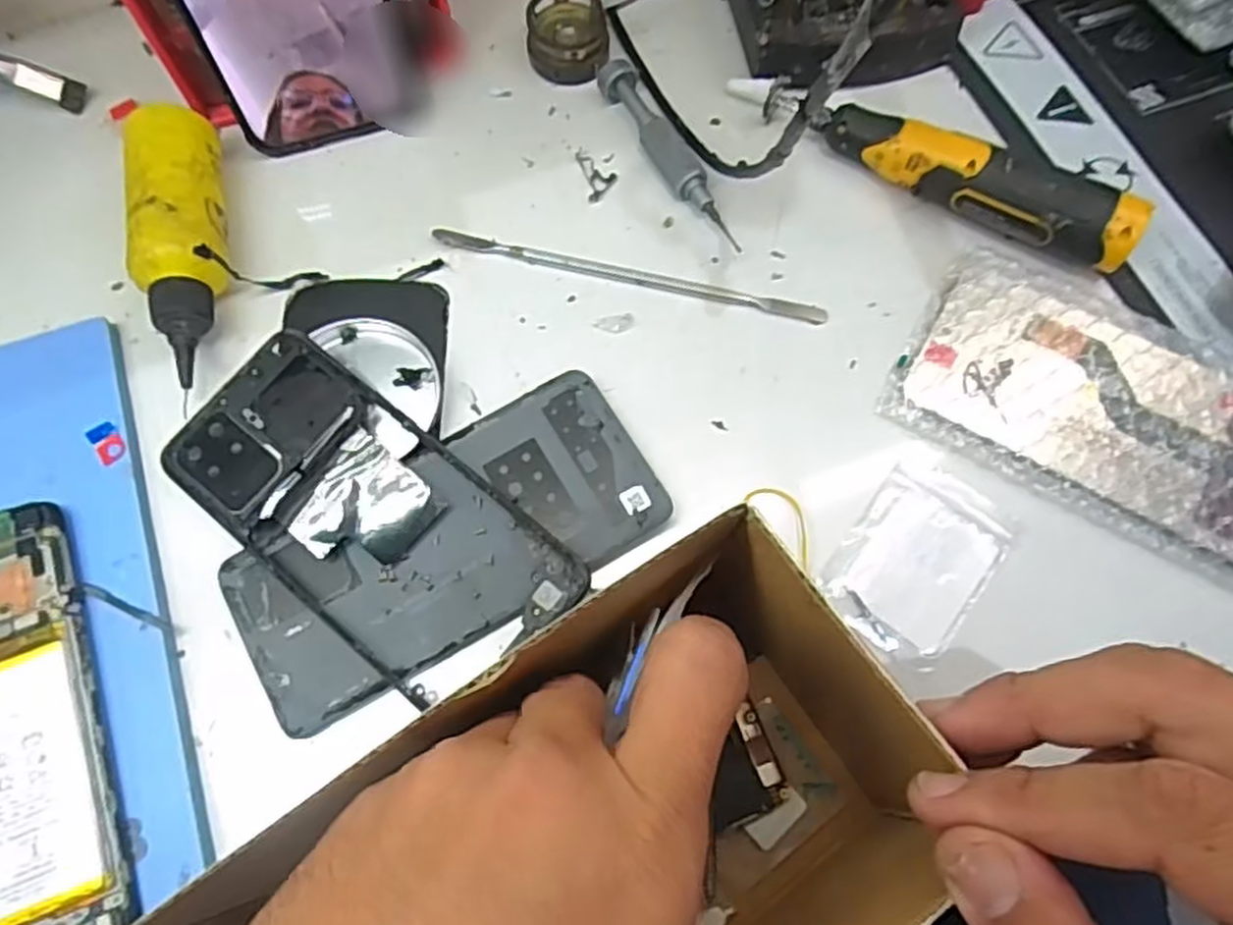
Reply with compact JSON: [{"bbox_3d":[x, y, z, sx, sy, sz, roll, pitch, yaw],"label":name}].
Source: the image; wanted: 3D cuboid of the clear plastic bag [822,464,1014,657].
[{"bbox_3d":[0.111,0.034,0.288,0.049,0.004,0.069,37,73,13],"label":"clear plastic bag"}]

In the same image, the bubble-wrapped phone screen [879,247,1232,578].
[{"bbox_3d":[0.207,-0.023,0.308,0.173,0.009,0.100,28,71,10],"label":"bubble-wrapped phone screen"}]

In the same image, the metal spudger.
[{"bbox_3d":[0.005,-0.081,0.335,0.169,0.004,0.008,12,69,5],"label":"metal spudger"}]

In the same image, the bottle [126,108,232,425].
[{"bbox_3d":[-0.176,-0.087,0.318,0.031,0.035,0.123,-10,69,-4],"label":"bottle"}]

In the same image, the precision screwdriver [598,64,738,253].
[{"bbox_3d":[0.023,-0.138,0.351,0.018,0.015,0.106,-25,71,-10],"label":"precision screwdriver"}]

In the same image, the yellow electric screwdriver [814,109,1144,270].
[{"bbox_3d":[0.153,-0.120,0.336,0.131,0.029,0.024,27,71,10],"label":"yellow electric screwdriver"}]

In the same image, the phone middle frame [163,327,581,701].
[{"bbox_3d":[-0.090,0.019,0.286,0.156,0.014,0.073,37,73,13],"label":"phone middle frame"}]

